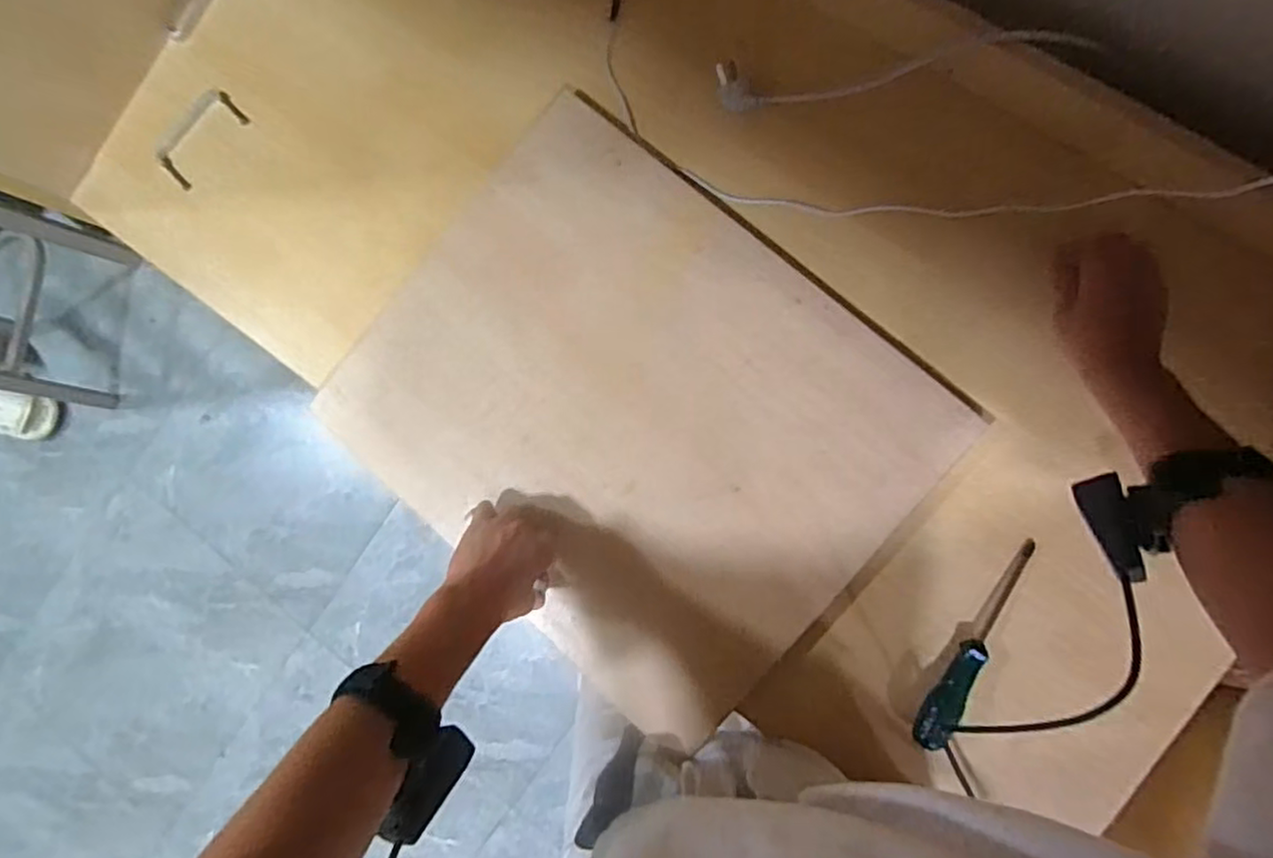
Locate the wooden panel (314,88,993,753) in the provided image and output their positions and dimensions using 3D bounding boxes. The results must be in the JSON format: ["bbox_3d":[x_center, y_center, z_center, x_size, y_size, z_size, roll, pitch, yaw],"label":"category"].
[{"bbox_3d":[-0.009,-0.014,0.604,0.487,0.019,0.404,43,93,8],"label":"wooden panel"}]

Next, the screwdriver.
[{"bbox_3d":[0.290,0.183,0.541,0.030,0.027,0.189,32,91,8],"label":"screwdriver"}]

